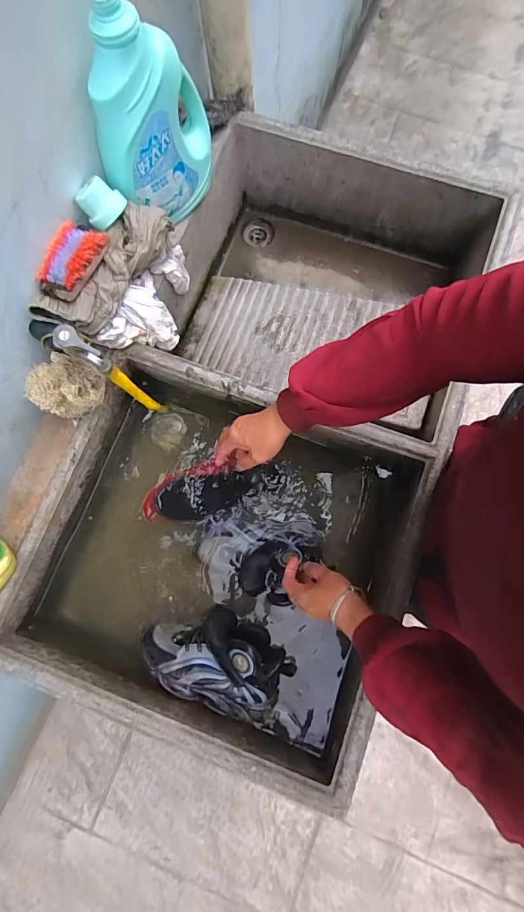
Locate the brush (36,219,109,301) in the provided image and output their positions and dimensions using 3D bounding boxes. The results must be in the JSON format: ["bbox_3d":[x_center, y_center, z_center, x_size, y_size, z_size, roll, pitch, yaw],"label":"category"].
[{"bbox_3d":[-0.258,-0.267,0.538,0.056,0.031,0.112,21,80,6],"label":"brush"}]

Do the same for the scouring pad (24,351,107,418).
[{"bbox_3d":[-0.282,-0.100,0.585,0.089,0.066,0.084,-8,78,0],"label":"scouring pad"}]

